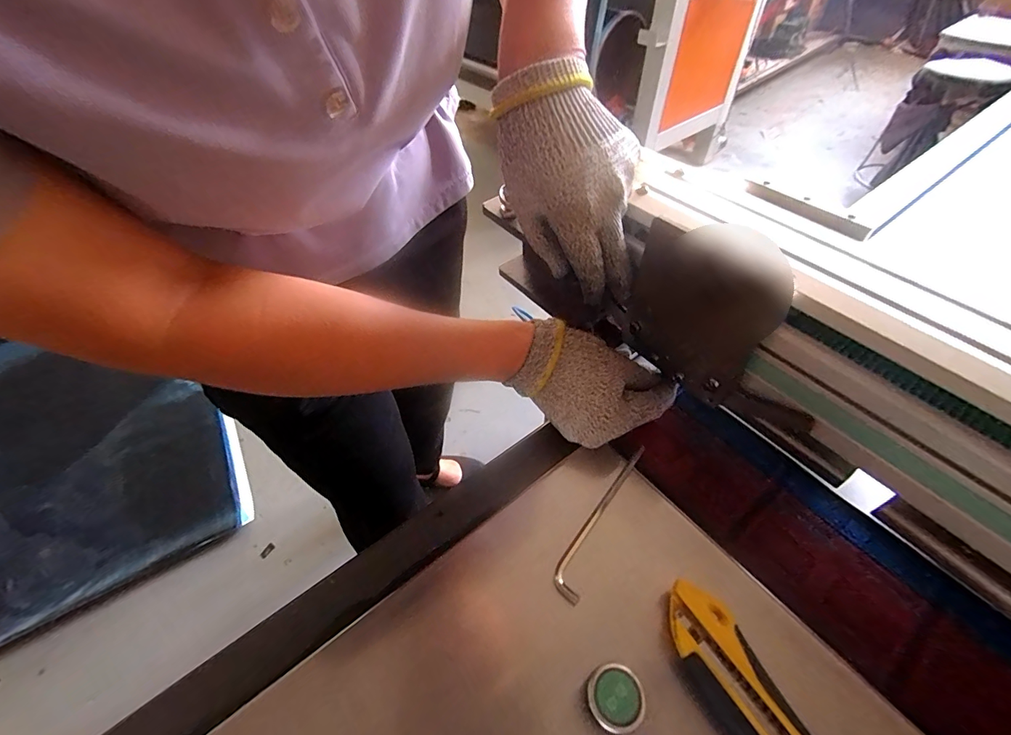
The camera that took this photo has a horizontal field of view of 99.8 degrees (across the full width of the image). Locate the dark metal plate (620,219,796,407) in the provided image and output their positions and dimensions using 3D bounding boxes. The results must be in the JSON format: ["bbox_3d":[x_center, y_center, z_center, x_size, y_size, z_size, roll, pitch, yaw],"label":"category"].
[{"bbox_3d":[0.132,-0.039,0.300,0.096,0.113,0.009,37,47,27],"label":"dark metal plate"}]

